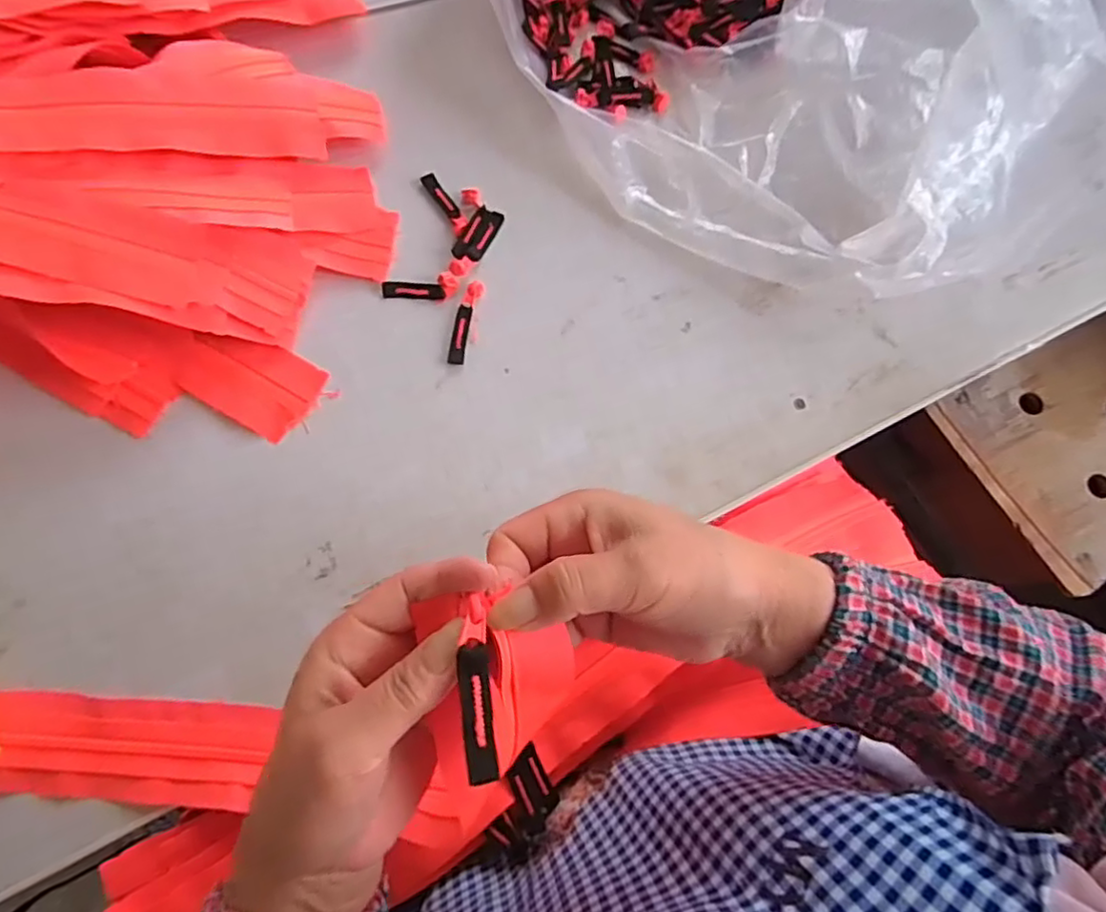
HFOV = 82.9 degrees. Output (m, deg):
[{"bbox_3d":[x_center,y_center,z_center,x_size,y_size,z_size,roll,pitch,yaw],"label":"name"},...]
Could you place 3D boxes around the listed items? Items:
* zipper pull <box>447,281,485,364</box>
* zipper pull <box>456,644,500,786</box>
[{"bbox_3d":[-0.066,-0.100,0.466,0.016,0.006,0.066,15,77,2],"label":"zipper pull"},{"bbox_3d":[-0.028,0.094,0.230,0.011,0.004,0.046,-6,75,-1],"label":"zipper pull"}]

